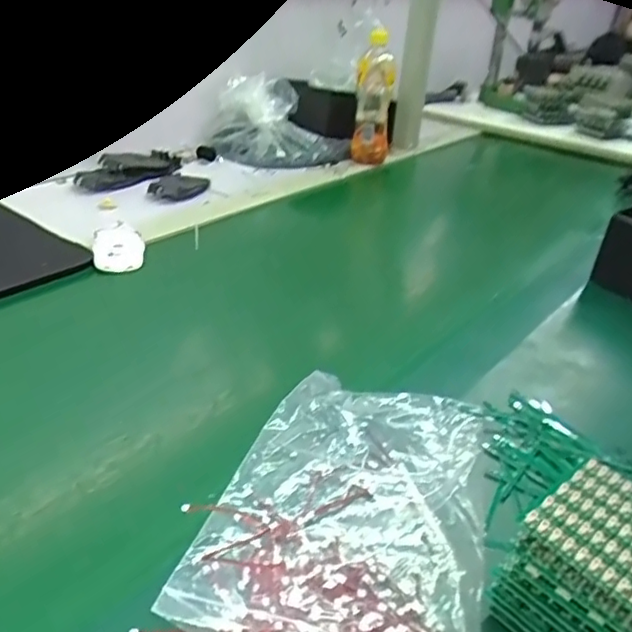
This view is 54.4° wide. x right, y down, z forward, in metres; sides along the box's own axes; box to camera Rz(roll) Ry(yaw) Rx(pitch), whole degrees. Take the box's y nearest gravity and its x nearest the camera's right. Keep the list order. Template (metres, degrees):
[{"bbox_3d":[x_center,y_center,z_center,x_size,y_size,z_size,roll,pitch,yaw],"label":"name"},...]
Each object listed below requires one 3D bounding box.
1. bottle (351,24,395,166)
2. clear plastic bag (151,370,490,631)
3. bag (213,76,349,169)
[{"bbox_3d":[0.102,-0.378,1.072,0.060,0.209,0.054,1,30,-4],"label":"bottle"},{"bbox_3d":[0.029,0.120,0.415,0.165,0.024,0.238,10,31,11],"label":"clear plastic bag"},{"bbox_3d":[-0.063,-0.344,1.108,0.246,0.113,0.161,5,30,3],"label":"bag"}]

